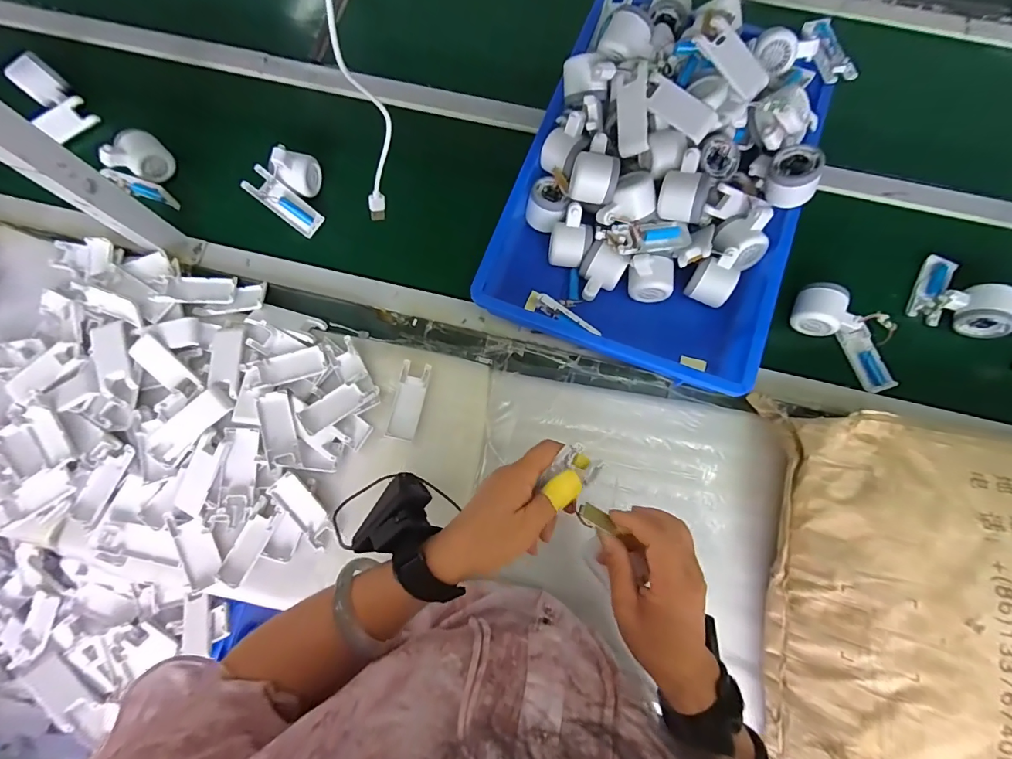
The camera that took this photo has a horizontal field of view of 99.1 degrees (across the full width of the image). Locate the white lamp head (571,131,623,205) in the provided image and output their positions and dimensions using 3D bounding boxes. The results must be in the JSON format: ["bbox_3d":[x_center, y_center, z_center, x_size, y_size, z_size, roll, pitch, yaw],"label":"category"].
[{"bbox_3d":[0.119,-0.272,0.572,0.058,0.055,0.082,14,78,2],"label":"white lamp head"}]

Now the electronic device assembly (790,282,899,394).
[{"bbox_3d":[0.466,-0.060,0.585,0.168,0.052,0.065,42,82,9],"label":"electronic device assembly"}]

